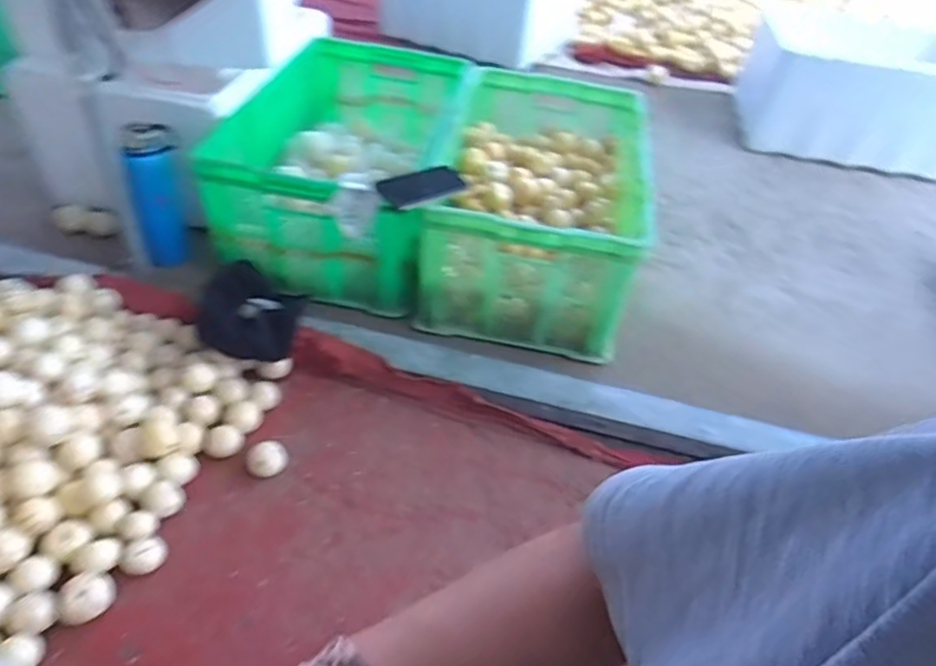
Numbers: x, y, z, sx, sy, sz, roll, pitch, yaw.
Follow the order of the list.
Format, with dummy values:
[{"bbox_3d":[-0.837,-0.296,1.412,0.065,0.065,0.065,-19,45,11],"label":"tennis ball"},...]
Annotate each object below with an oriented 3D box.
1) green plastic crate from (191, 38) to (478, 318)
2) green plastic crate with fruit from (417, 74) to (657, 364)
[{"bbox_3d":[-0.246,-0.373,1.331,0.404,0.237,0.638,10,44,3],"label":"green plastic crate"},{"bbox_3d":[0.135,-0.270,1.293,0.393,0.260,0.591,10,44,3],"label":"green plastic crate with fruit"}]

